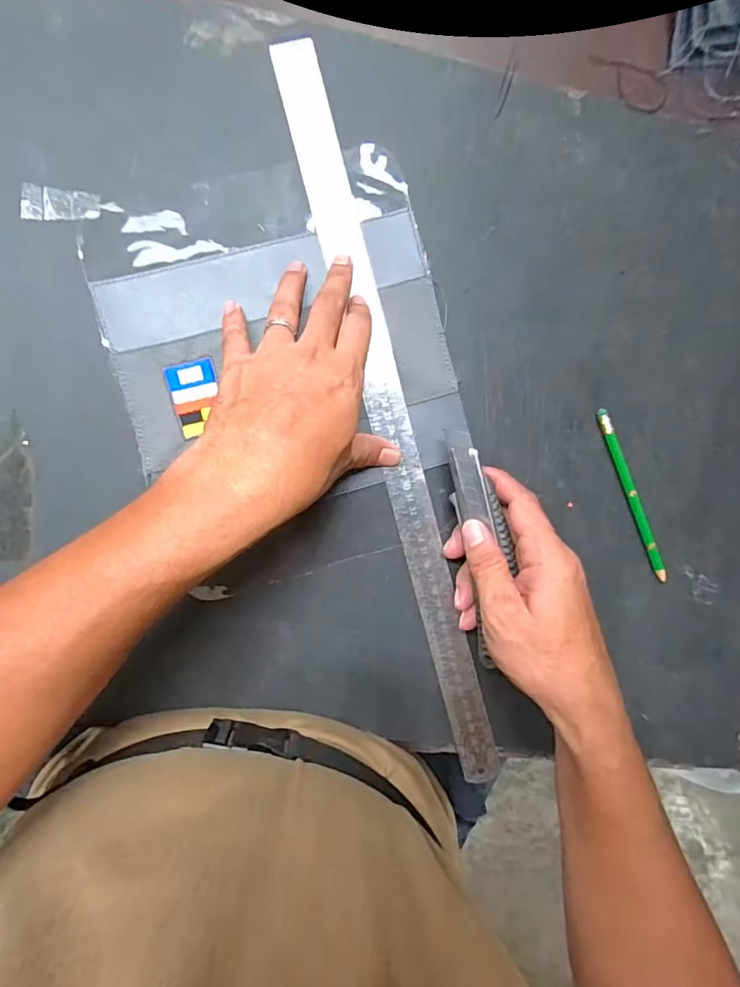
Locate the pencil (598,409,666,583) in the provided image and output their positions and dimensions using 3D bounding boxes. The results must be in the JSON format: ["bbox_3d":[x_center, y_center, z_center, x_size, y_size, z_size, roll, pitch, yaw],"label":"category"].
[{"bbox_3d":[0.195,0.002,0.376,0.009,0.007,0.135,-24,96,-4],"label":"pencil"}]

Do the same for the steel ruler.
[{"bbox_3d":[0.018,-0.039,0.358,0.032,0.004,0.521,-15,95,-4],"label":"steel ruler"}]

